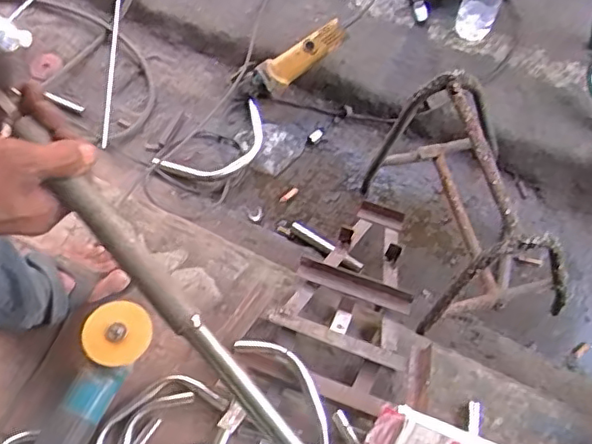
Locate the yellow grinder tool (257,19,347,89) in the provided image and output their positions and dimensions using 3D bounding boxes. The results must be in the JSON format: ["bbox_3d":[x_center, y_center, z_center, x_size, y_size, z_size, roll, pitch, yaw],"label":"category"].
[{"bbox_3d":[0.012,-0.366,1.295,0.207,0.054,0.060,-34,67,1],"label":"yellow grinder tool"}]

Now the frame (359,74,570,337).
[{"bbox_3d":[0.307,-0.071,1.077,0.278,0.330,0.465,-12,65,-8],"label":"frame"}]

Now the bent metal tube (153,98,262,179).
[{"bbox_3d":[-0.167,-0.159,1.248,0.254,0.041,0.128,-30,67,-17],"label":"bent metal tube"}]

